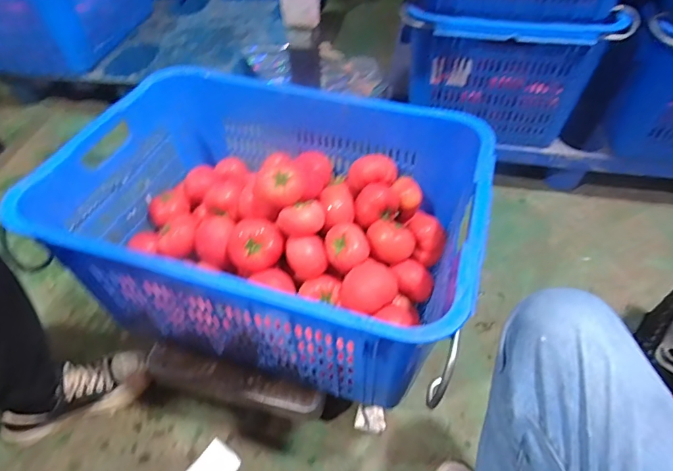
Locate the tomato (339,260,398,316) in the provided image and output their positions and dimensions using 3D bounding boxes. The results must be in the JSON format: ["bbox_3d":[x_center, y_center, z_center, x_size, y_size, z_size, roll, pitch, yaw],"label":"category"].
[{"bbox_3d":[0.054,0.081,0.676,0.077,0.060,0.075,-1,47,1],"label":"tomato"}]

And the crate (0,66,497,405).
[{"bbox_3d":[-0.101,-0.006,0.757,0.638,0.297,0.428,13,49,13],"label":"crate"}]

